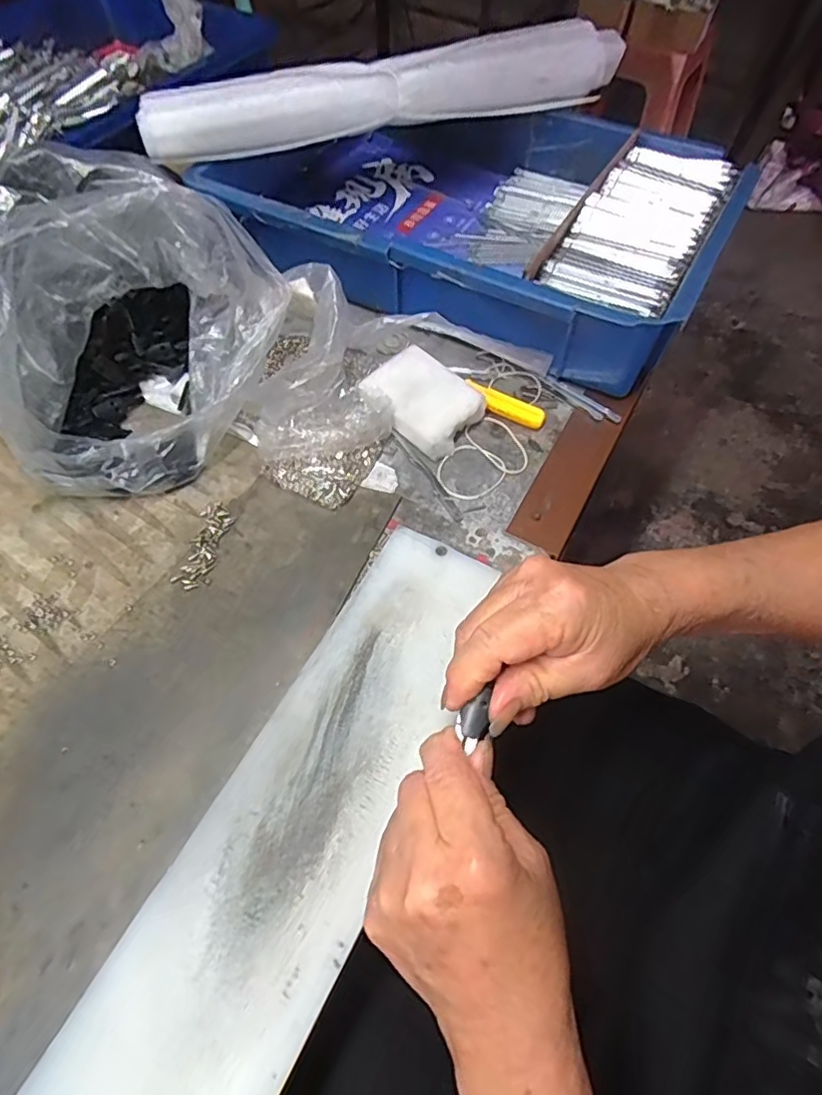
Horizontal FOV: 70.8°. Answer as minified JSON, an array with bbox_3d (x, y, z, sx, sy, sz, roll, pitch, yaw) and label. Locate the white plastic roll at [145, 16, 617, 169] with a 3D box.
[{"bbox_3d":[-0.015,-0.399,0.503,0.427,0.055,0.054,-14,60,-11],"label":"white plastic roll"}]

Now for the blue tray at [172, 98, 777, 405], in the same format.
[{"bbox_3d":[0.061,-0.305,0.523,0.407,0.078,0.285,26,61,14],"label":"blue tray"}]

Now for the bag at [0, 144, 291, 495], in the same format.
[{"bbox_3d":[-0.219,-0.182,0.413,0.242,0.147,0.223,38,65,20],"label":"bag"}]

